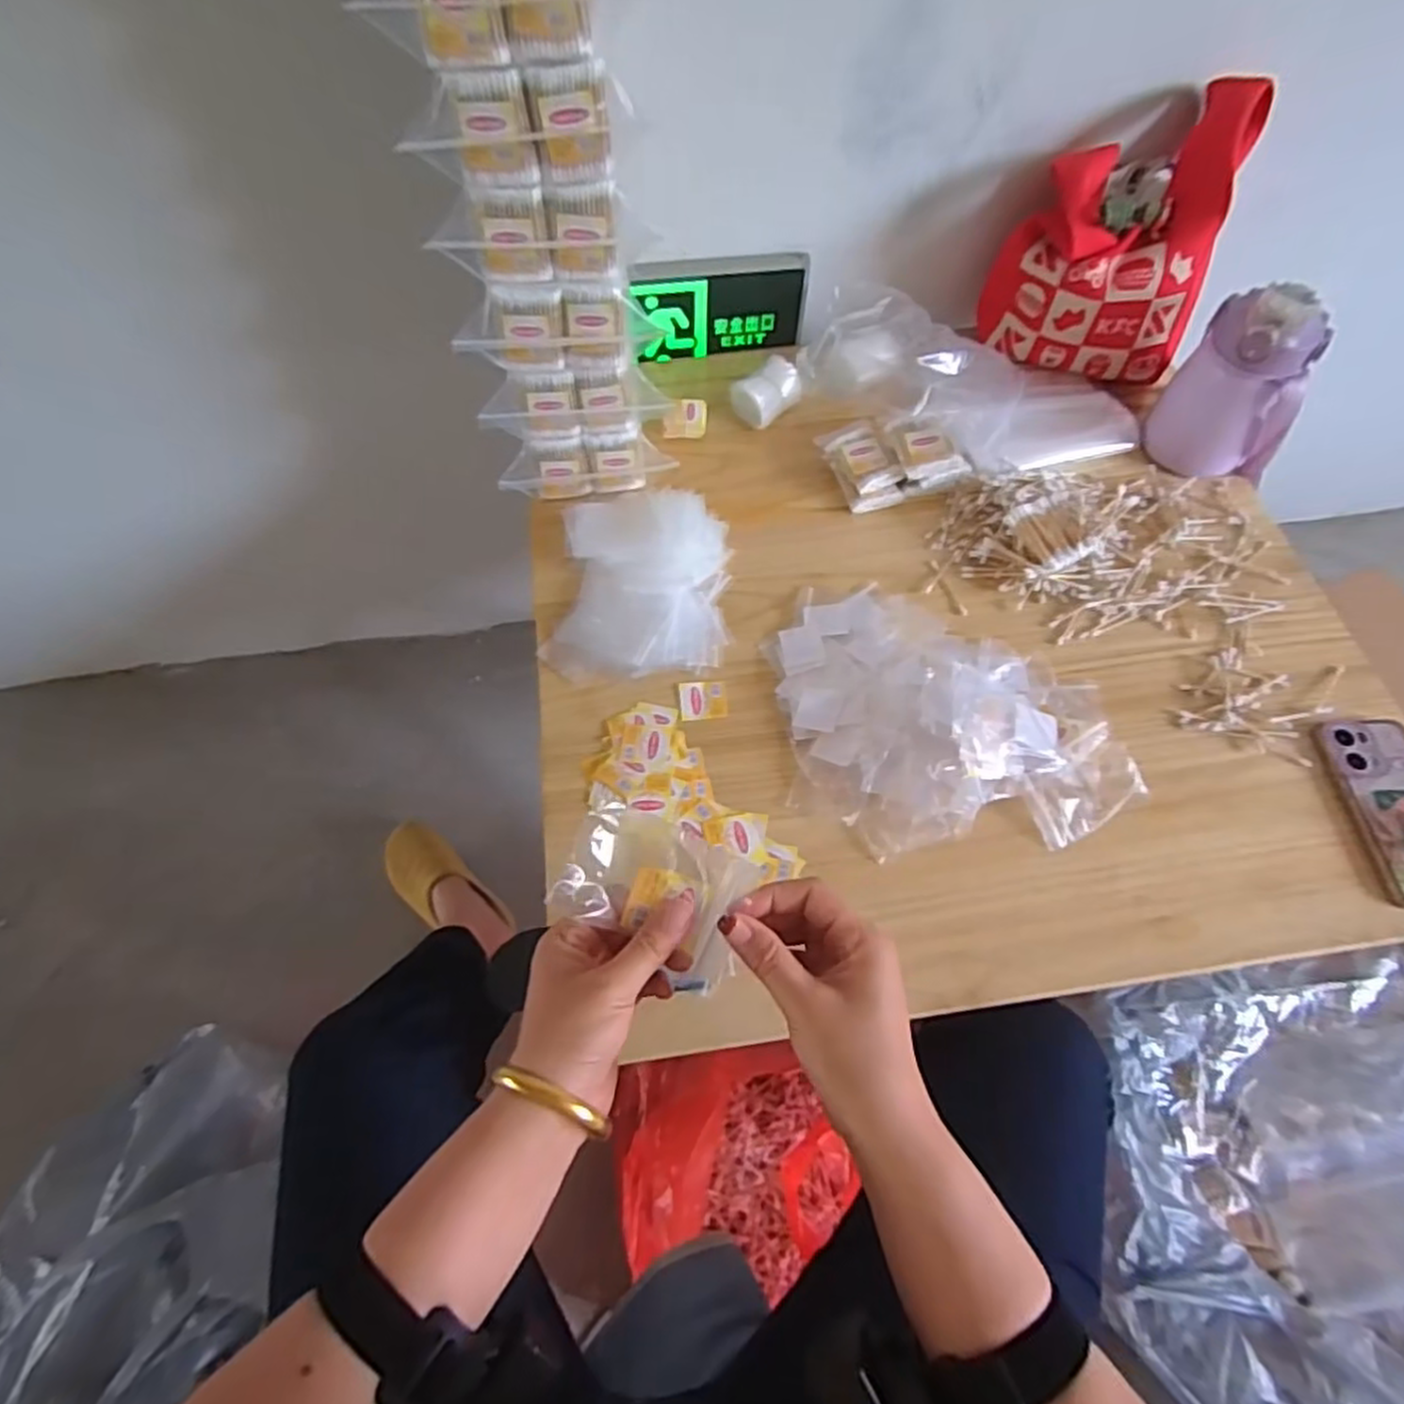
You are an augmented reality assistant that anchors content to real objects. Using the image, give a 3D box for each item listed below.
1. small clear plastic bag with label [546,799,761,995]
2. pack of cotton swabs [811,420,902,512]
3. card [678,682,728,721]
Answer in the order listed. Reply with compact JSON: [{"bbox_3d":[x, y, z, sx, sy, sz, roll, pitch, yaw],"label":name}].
[{"bbox_3d":[-0.023,0.101,0.405,0.103,0.016,0.071,29,91,-3],"label":"small clear plastic bag with label"},{"bbox_3d":[0.171,-0.253,0.815,0.057,0.034,0.111,-16,61,-8],"label":"pack of cotton swabs"},{"bbox_3d":[0.001,-0.001,0.702,0.043,0.004,0.038,-4,71,-1],"label":"card"}]

